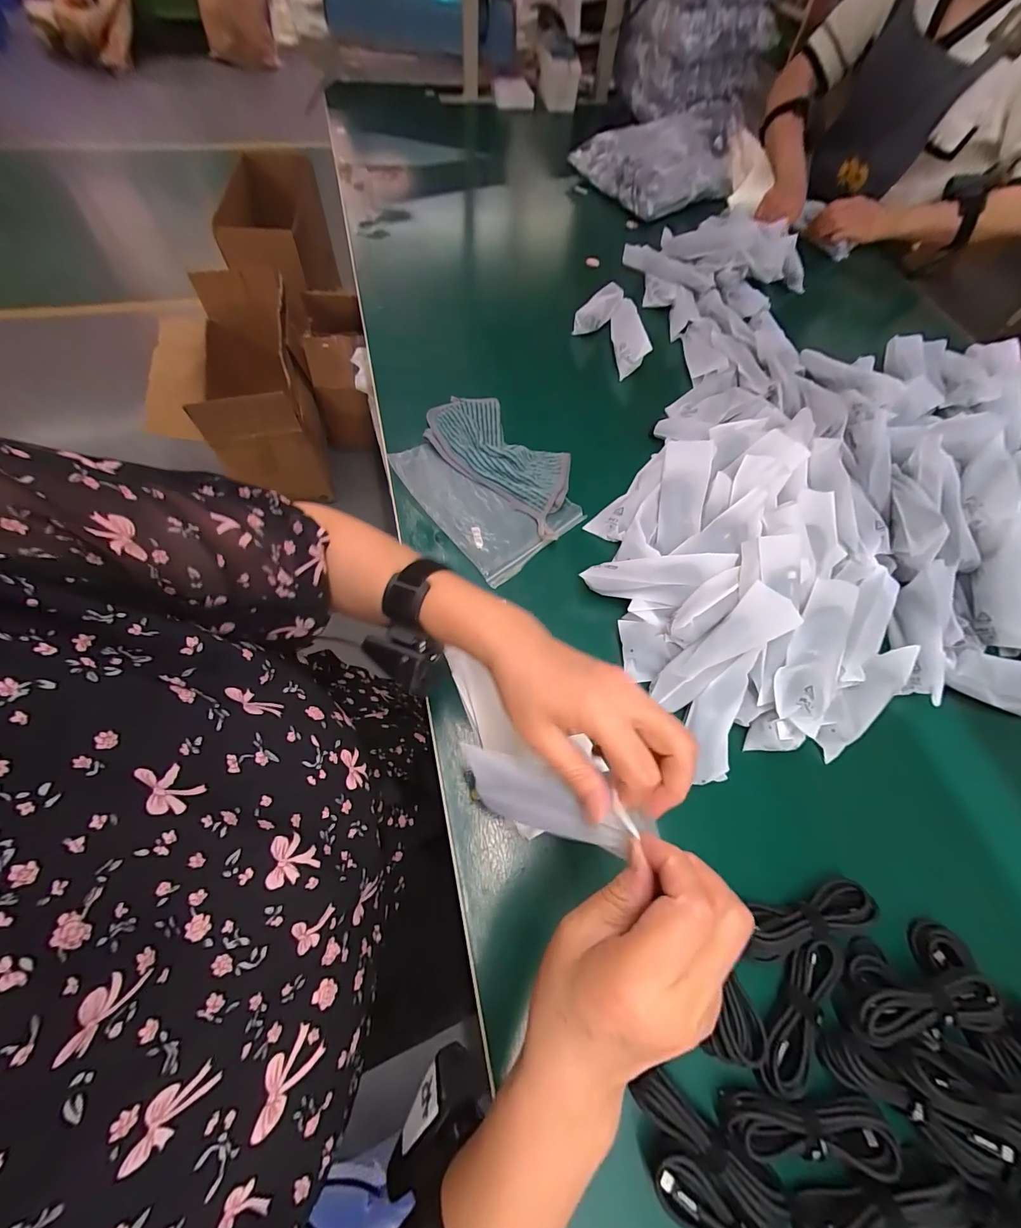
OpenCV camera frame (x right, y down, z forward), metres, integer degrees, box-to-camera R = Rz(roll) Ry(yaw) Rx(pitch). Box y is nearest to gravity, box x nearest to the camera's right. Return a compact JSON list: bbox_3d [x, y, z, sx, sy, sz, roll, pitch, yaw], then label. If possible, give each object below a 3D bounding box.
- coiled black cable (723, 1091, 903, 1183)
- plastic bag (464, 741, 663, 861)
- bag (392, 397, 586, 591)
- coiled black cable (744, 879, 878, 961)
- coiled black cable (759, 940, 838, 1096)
[{"bbox_3d":[0.198,0.343,0.283,0.107,0.021,0.034,2,64,-4],"label":"coiled black cable"},{"bbox_3d":[0.022,0.115,0.277,0.018,0.140,0.047,-10,91,-44],"label":"plastic bag"},{"bbox_3d":[-0.027,-0.168,0.519,0.173,0.032,0.242,-34,72,-19],"label":"bag"},{"bbox_3d":[0.232,0.237,0.331,0.108,0.018,0.031,-10,65,-10],"label":"coiled black cable"},{"bbox_3d":[0.209,0.288,0.308,0.031,0.021,0.101,39,67,13],"label":"coiled black cable"}]

